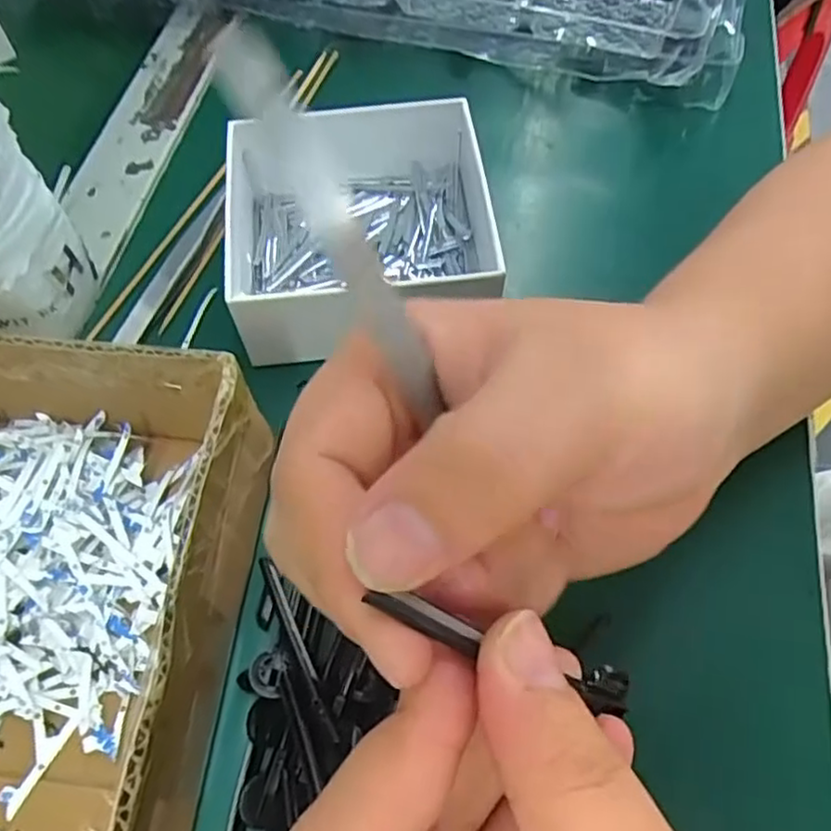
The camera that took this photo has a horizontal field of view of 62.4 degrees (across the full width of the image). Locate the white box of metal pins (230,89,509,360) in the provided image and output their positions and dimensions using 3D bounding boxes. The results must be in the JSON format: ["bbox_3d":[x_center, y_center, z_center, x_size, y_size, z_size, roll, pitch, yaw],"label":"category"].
[{"bbox_3d":[-0.022,-0.076,0.288,0.116,0.044,0.102,-6,61,-3],"label":"white box of metal pins"}]

